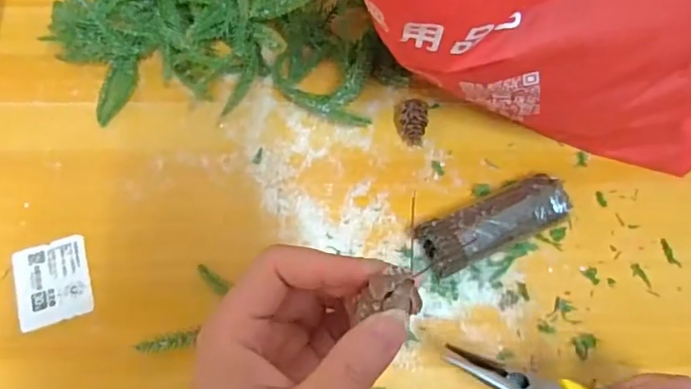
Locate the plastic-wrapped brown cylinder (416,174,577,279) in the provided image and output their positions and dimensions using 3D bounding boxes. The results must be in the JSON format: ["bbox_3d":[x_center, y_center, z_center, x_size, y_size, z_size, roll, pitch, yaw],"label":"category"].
[{"bbox_3d":[0.104,0.020,0.399,0.109,0.025,0.037,-24,69,-10],"label":"plastic-wrapped brown cylinder"}]

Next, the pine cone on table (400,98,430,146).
[{"bbox_3d":[0.051,-0.055,0.433,0.021,0.022,0.029,11,67,5],"label":"pine cone on table"}]

